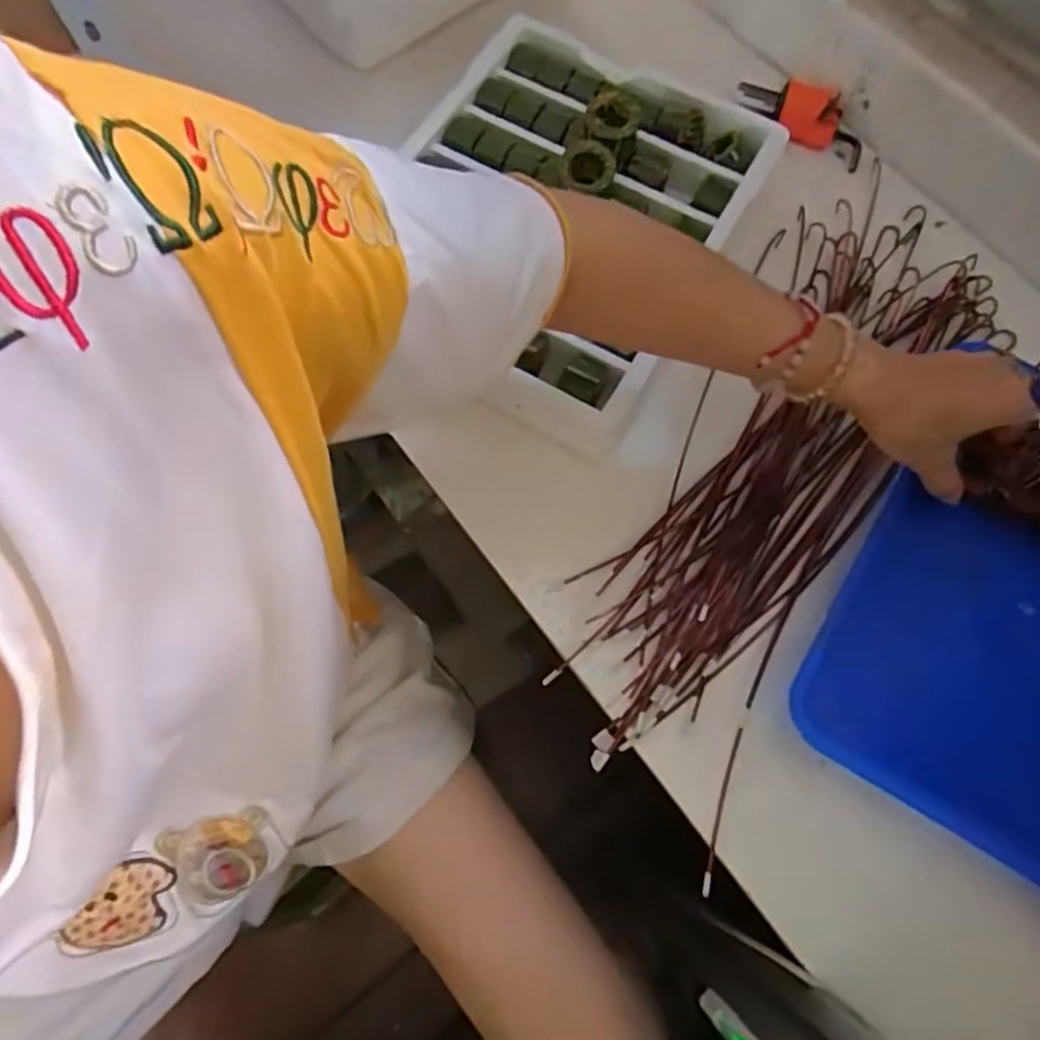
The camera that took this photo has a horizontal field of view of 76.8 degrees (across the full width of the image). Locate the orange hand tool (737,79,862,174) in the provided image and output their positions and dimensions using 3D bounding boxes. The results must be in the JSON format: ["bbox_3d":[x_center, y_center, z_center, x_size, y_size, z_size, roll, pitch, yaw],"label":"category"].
[{"bbox_3d":[0.259,-0.365,0.592,0.120,0.023,0.050,33,72,9],"label":"orange hand tool"}]

